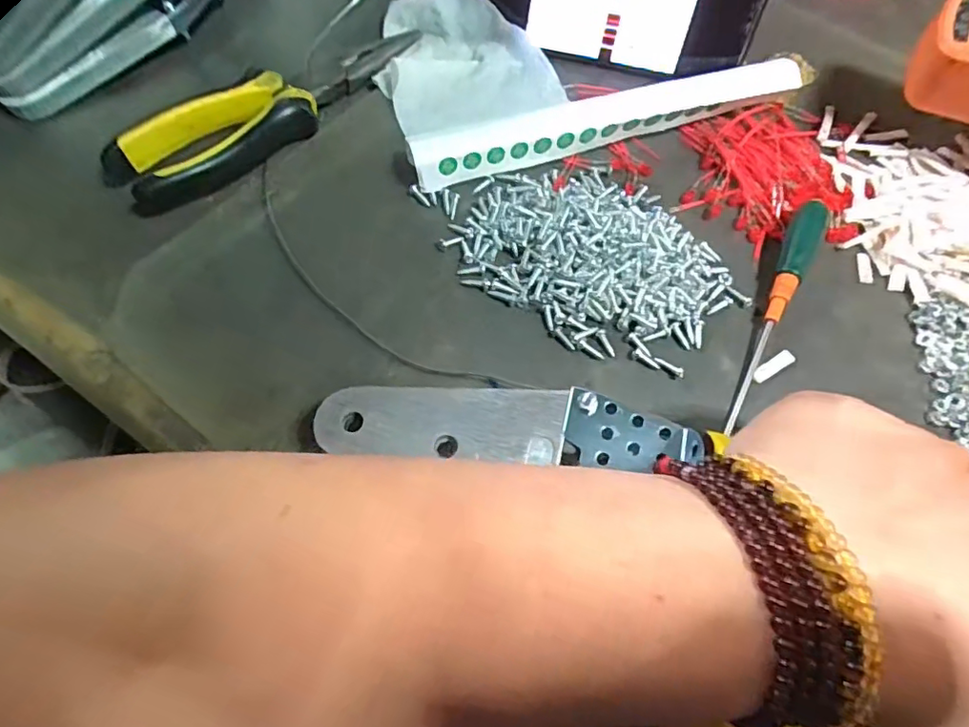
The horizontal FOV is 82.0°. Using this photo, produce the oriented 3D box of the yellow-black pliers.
[{"bbox_3d":[-0.114,-0.145,0.307,0.188,0.017,0.054,-38,71,-19],"label":"yellow-black pliers"}]

